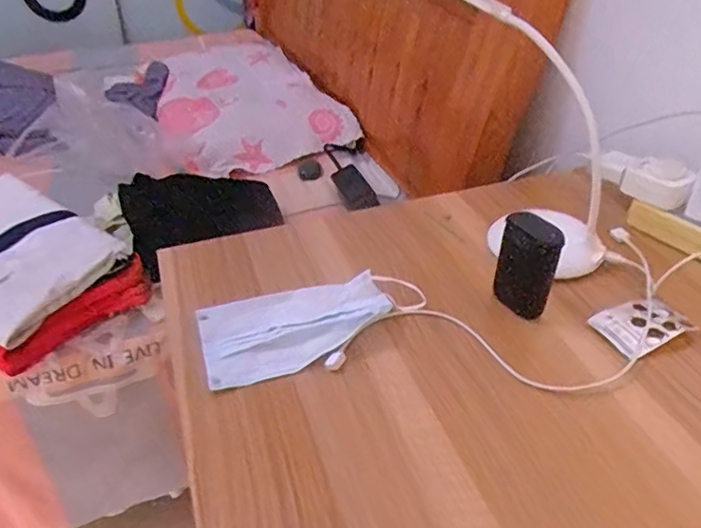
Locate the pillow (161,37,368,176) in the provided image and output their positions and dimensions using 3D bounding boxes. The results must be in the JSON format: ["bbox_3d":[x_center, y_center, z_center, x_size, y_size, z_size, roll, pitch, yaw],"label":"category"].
[{"bbox_3d":[-0.267,-0.401,1.398,0.399,0.139,0.528,-16,41,-16],"label":"pillow"}]

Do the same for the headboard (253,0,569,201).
[{"bbox_3d":[-0.026,-0.612,1.315,0.084,0.535,1.396,-8,38,-26],"label":"headboard"}]

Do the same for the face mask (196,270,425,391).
[{"bbox_3d":[-0.035,0.050,0.504,0.192,0.018,0.090,-14,41,-17],"label":"face mask"}]

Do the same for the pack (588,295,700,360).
[{"bbox_3d":[0.263,0.053,0.503,0.075,0.009,0.054,-16,41,-19],"label":"pack"}]

